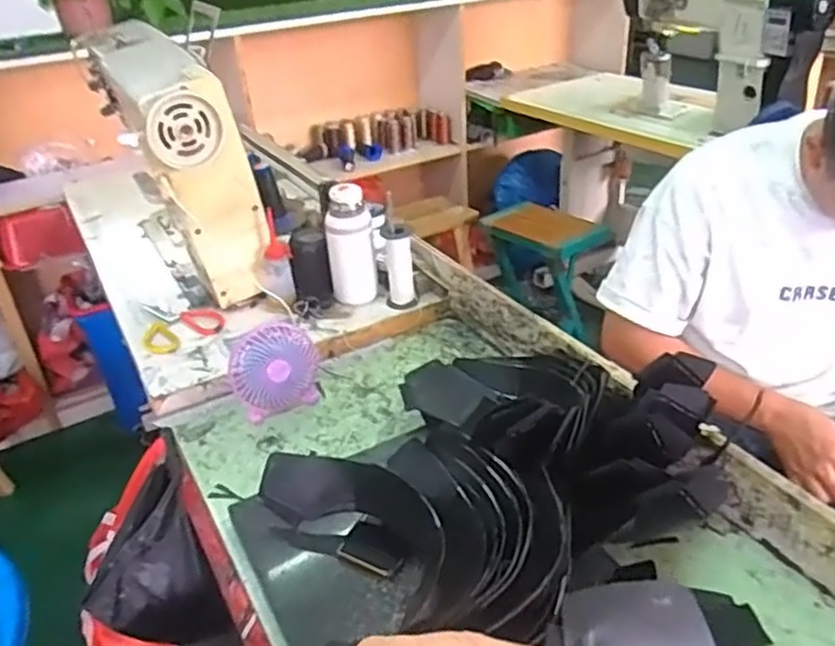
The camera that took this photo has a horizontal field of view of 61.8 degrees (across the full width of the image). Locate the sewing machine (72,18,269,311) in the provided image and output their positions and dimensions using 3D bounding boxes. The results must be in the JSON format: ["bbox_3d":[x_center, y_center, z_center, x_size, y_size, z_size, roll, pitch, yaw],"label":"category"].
[{"bbox_3d":[-0.461,-0.301,1.342,0.159,0.397,0.590,-19,34,-24],"label":"sewing machine"}]

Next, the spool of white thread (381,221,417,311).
[{"bbox_3d":[-0.031,-0.103,1.230,0.052,0.154,0.051,-3,31,2],"label":"spool of white thread"}]

